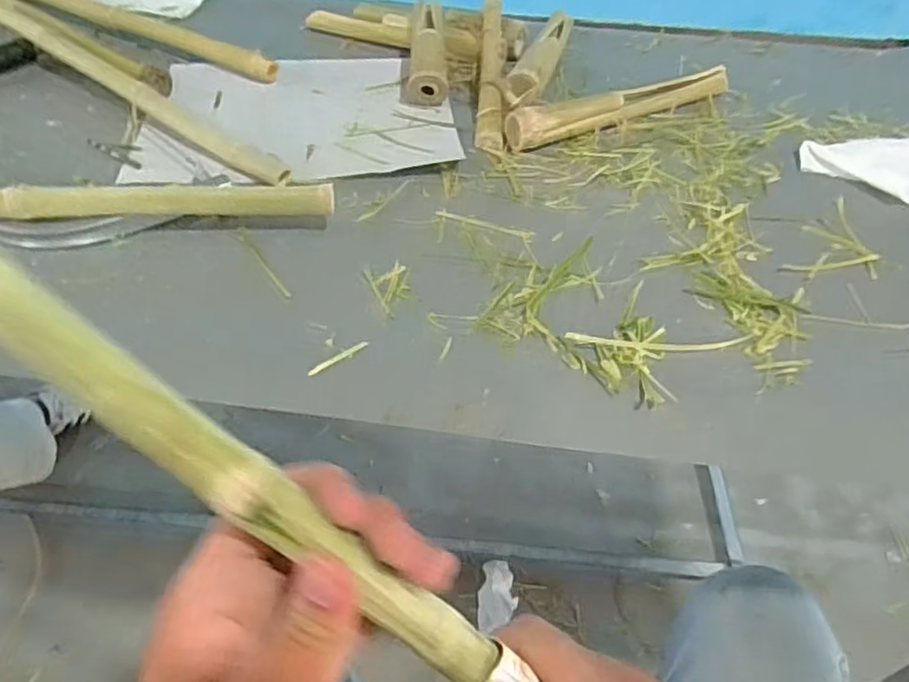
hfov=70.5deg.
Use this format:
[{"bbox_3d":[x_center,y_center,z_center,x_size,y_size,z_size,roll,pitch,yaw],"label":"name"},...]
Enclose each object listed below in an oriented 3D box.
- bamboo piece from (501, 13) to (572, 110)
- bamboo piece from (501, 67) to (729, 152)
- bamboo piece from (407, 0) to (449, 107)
[{"bbox_3d":[0.094,-0.306,0.671,0.035,0.027,0.228,14,46,10],"label":"bamboo piece"},{"bbox_3d":[0.158,-0.229,0.609,0.270,0.033,0.036,-23,51,-24],"label":"bamboo piece"},{"bbox_3d":[-0.025,-0.294,0.639,0.036,0.032,0.142,1,59,-3],"label":"bamboo piece"}]

